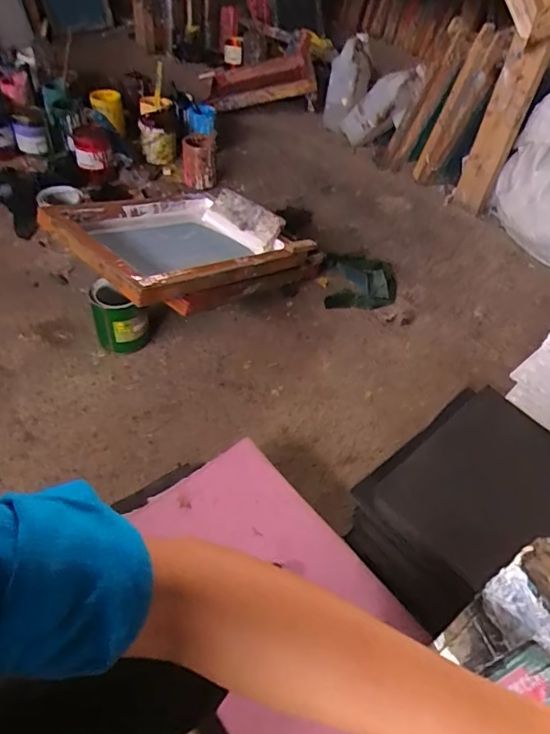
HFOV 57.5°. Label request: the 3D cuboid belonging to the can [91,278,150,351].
[{"bbox_3d":[-0.324,-0.106,1.040,0.097,0.130,0.106,4,46,-4],"label":"can"}]

